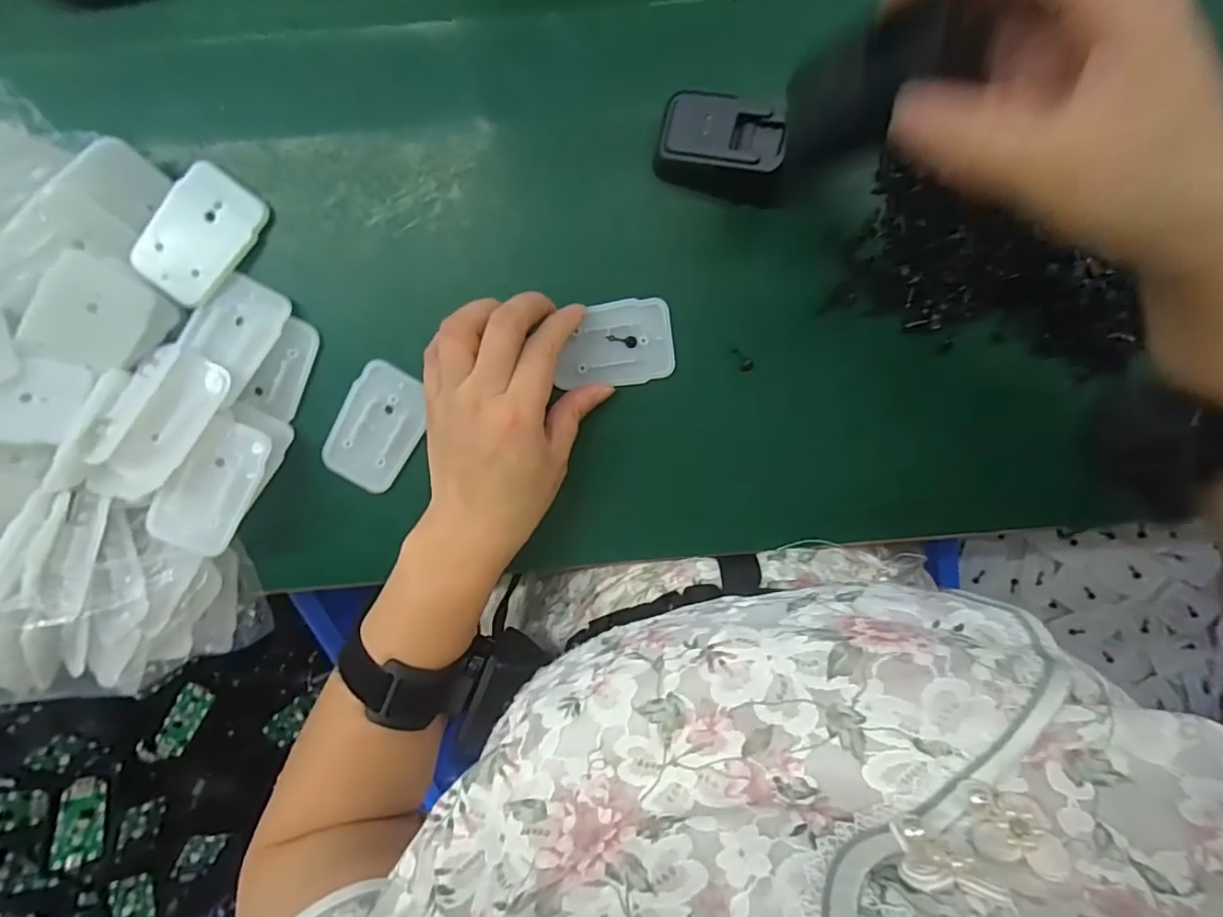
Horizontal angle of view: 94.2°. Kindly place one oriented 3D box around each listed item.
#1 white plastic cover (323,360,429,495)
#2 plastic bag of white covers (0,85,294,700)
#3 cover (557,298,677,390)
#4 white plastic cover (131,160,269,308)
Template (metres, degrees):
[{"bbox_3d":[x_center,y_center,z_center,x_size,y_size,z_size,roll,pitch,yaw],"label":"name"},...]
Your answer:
[{"bbox_3d":[-0.133,-0.018,0.324,0.044,0.006,0.070,28,97,-4],"label":"white plastic cover"},{"bbox_3d":[-0.352,-0.001,0.285,0.362,0.095,0.292,-11,98,1],"label":"plastic bag of white covers"},{"bbox_3d":[0.002,-0.064,0.318,0.064,0.004,0.045,-4,98,0],"label":"cover"},{"bbox_3d":[-0.214,-0.116,0.296,0.040,0.014,0.067,40,96,-6],"label":"white plastic cover"}]

